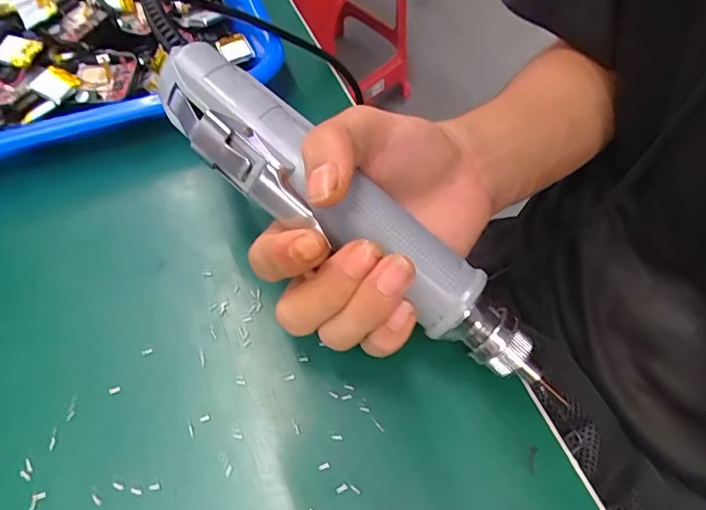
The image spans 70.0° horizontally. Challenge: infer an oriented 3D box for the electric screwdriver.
[{"bbox_3d":[-0.003,-0.015,0.213,0.187,0.038,0.040,39,64,-1],"label":"electric screwdriver"}]

